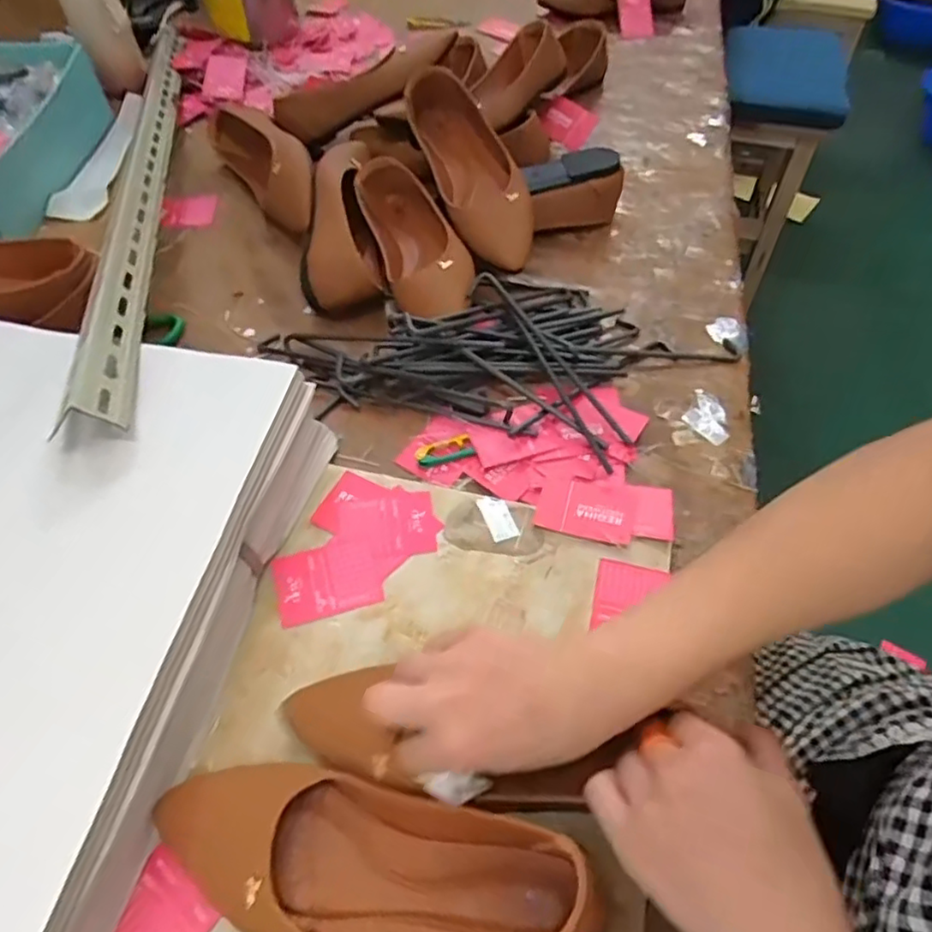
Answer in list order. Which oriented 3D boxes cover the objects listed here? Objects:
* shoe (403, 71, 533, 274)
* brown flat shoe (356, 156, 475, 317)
[{"bbox_3d":[0.008,-0.312,0.679,0.084,0.068,0.216,-23,81,-17],"label":"shoe"},{"bbox_3d":[-0.056,-0.242,0.676,0.081,0.064,0.231,-17,57,-11],"label":"brown flat shoe"}]

